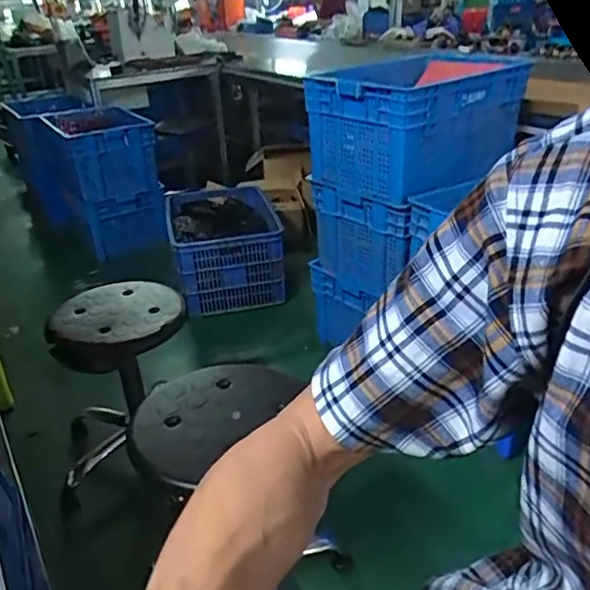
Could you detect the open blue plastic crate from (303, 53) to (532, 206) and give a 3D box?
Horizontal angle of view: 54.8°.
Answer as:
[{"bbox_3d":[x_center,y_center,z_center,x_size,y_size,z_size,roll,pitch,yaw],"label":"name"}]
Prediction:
[{"bbox_3d":[0.331,-0.466,1.580,0.375,0.296,0.514,23,37,39],"label":"open blue plastic crate"}]

